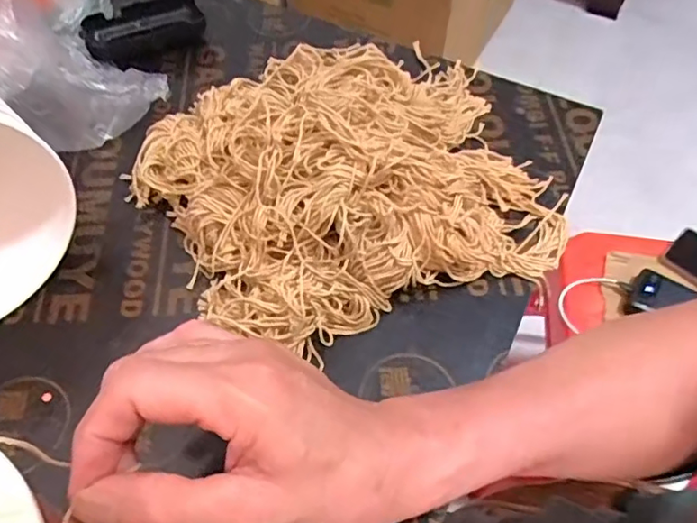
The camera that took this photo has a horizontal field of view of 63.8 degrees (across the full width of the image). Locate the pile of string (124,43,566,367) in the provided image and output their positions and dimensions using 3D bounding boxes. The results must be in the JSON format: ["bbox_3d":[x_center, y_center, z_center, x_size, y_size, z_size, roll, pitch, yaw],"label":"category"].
[{"bbox_3d":[-0.004,-0.074,0.417,0.299,0.075,0.239,-19,60,-11],"label":"pile of string"}]

